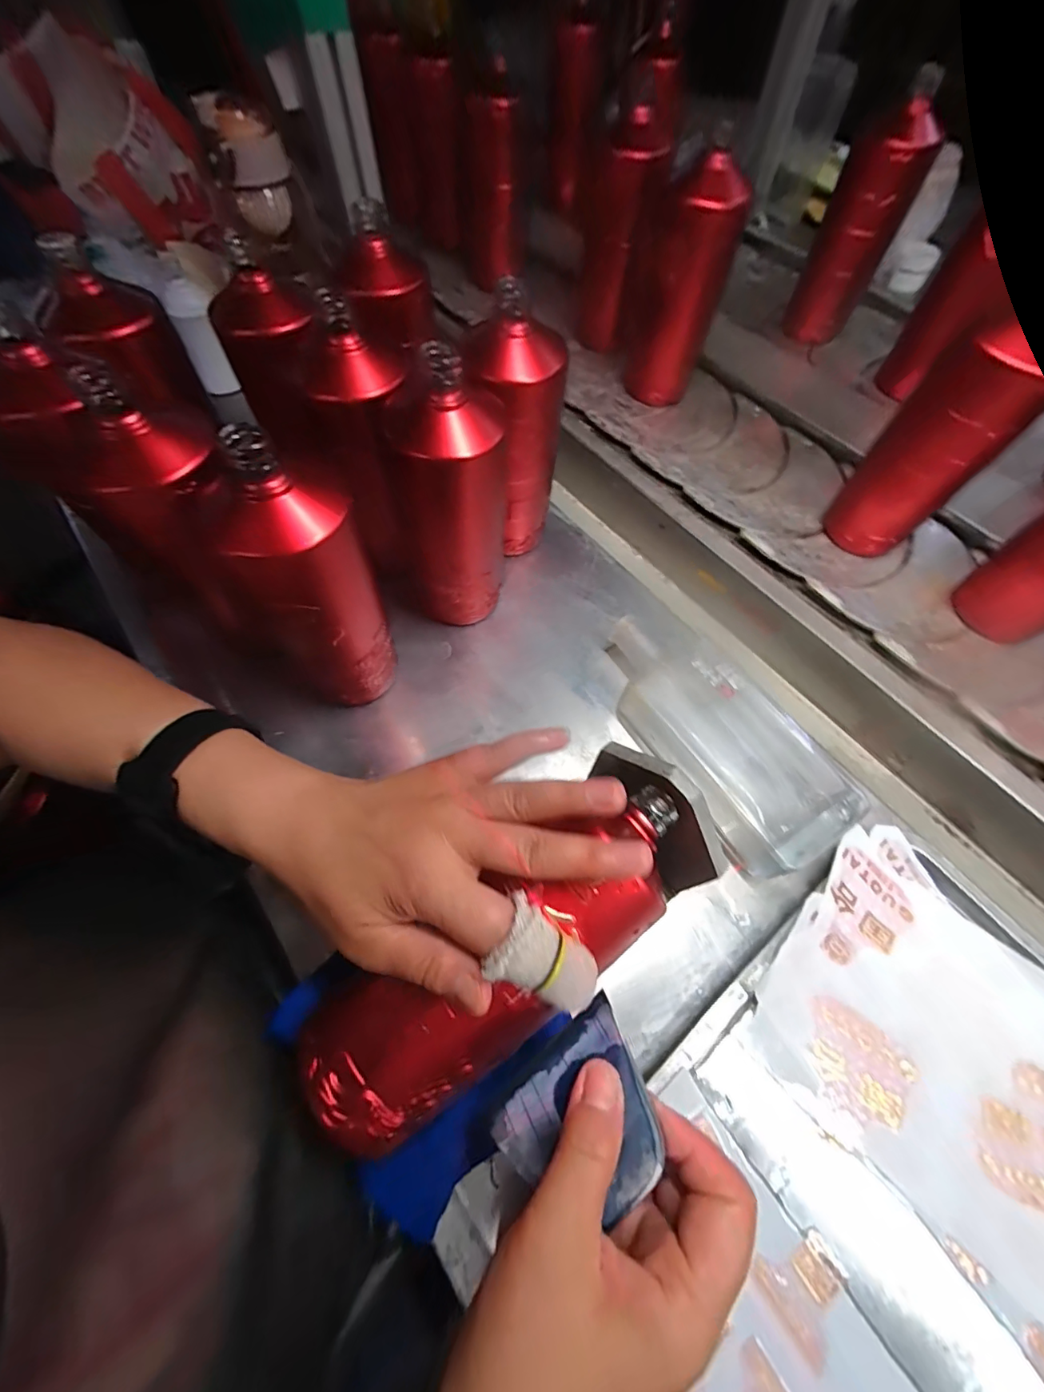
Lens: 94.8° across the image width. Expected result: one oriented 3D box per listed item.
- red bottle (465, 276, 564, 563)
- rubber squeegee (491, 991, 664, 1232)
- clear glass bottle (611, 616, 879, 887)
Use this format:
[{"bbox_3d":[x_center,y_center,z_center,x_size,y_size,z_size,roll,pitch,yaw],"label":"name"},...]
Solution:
[{"bbox_3d":[-0.011,-0.210,0.411,0.066,0.196,0.069,1,62,-2],"label":"red bottle"},{"bbox_3d":[0.026,0.177,0.199,0.072,0.005,0.056,-44,41,-6],"label":"rubber squeegee"},{"bbox_3d":[0.148,0.026,0.381,0.101,0.050,0.222,-32,68,-17],"label":"clear glass bottle"}]

